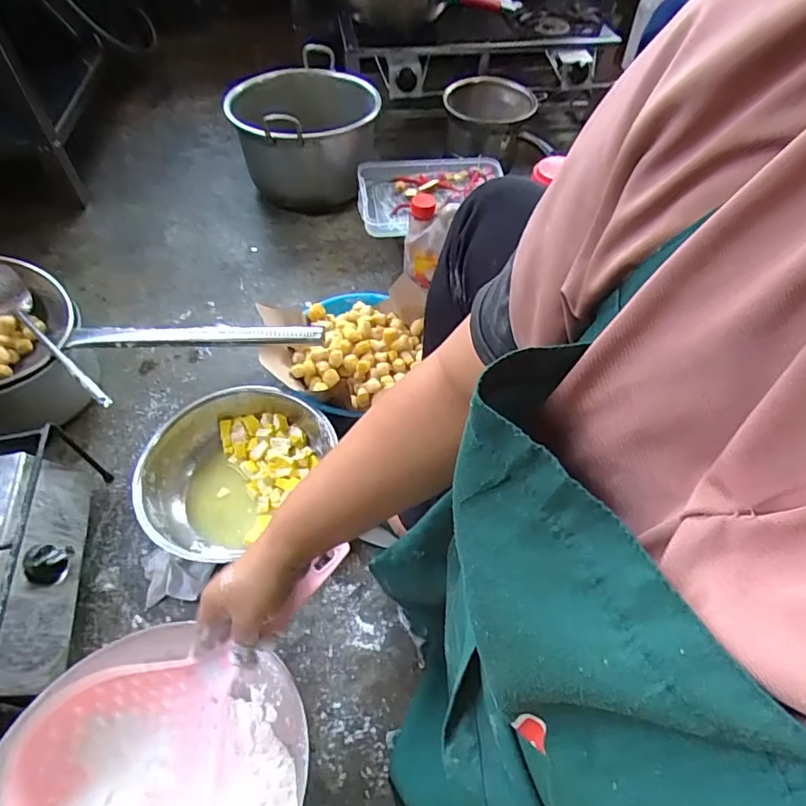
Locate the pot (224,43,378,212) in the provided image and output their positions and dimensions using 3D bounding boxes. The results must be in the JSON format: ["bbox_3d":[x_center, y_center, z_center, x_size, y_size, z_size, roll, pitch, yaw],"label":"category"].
[{"bbox_3d":[-0.217,-0.614,1.159,0.296,0.230,0.388,-1,53,-2],"label":"pot"}]

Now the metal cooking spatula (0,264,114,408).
[{"bbox_3d":[-0.521,-0.095,0.714,0.339,0.045,0.072,38,61,24],"label":"metal cooking spatula"}]

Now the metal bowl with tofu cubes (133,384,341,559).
[{"bbox_3d":[-0.227,0.100,0.708,0.244,0.082,0.246,1,53,-1],"label":"metal bowl with tofu cubes"}]

